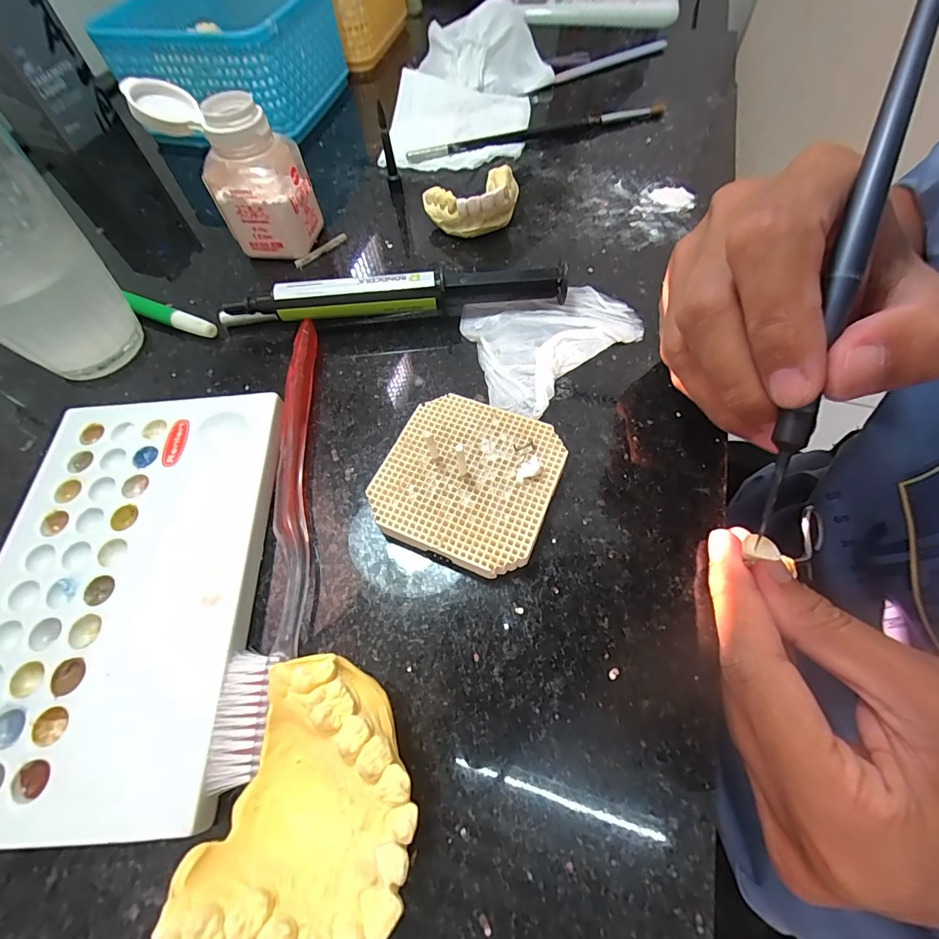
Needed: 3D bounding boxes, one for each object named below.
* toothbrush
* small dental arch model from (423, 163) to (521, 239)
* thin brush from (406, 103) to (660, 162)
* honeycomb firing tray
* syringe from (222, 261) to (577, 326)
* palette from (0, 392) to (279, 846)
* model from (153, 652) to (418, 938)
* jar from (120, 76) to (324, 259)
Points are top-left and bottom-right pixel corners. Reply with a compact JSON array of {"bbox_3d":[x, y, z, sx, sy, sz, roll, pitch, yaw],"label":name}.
[{"bbox_3d":[-0.070,0.012,0.173,0.018,0.012,0.182,-4,60,1],"label":"toothbrush"},{"bbox_3d":[0.005,-0.154,0.254,0.054,0.026,0.034,-22,61,-9],"label":"small dental arch model"},{"bbox_3d":[0.049,-0.235,0.308,0.187,0.008,0.011,-18,61,-7],"label":"thin brush"},{"bbox_3d":[-0.001,0.004,0.174,0.064,0.011,0.066,21,63,13],"label":"honeycomb firing tray"},{"bbox_3d":[-0.037,-0.085,0.219,0.168,0.022,0.013,-5,60,1],"label":"syringe"},{"bbox_3d":[-0.125,0.038,0.160,0.098,0.011,0.150,-5,61,-1],"label":"palette"},{"bbox_3d":[-0.036,0.086,0.115,0.047,0.037,0.062,9,61,7],"label":"model"},{"bbox_3d":[-0.121,-0.153,0.235,0.063,0.070,0.037,0,60,3],"label":"jar"}]

